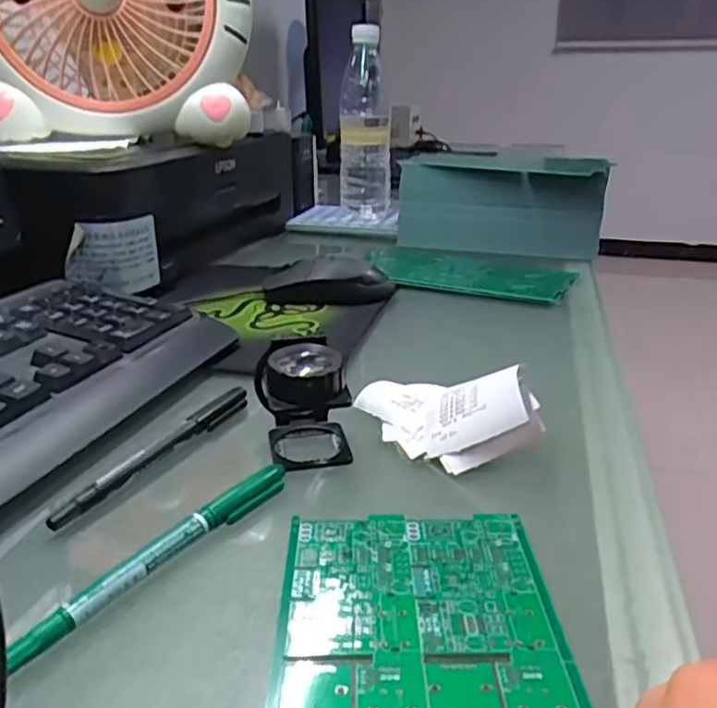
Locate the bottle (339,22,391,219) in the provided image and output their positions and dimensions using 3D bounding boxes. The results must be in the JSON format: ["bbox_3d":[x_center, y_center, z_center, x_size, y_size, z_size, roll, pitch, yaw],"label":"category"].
[{"bbox_3d":[0.010,-0.280,0.824,0.066,0.215,0.063,0,23,0],"label":"bottle"}]

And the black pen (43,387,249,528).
[{"bbox_3d":[-0.101,0.048,0.345,0.010,0.009,0.142,11,25,23],"label":"black pen"}]

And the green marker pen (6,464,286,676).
[{"bbox_3d":[-0.076,0.079,0.270,0.011,0.012,0.134,14,27,30],"label":"green marker pen"}]

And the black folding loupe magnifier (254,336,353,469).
[{"bbox_3d":[-0.027,0.024,0.348,0.045,0.054,0.050,-3,23,-7],"label":"black folding loupe magnifier"}]

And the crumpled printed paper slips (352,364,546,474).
[{"bbox_3d":[0.046,0.029,0.366,0.116,0.039,0.064,4,20,42],"label":"crumpled printed paper slips"}]

